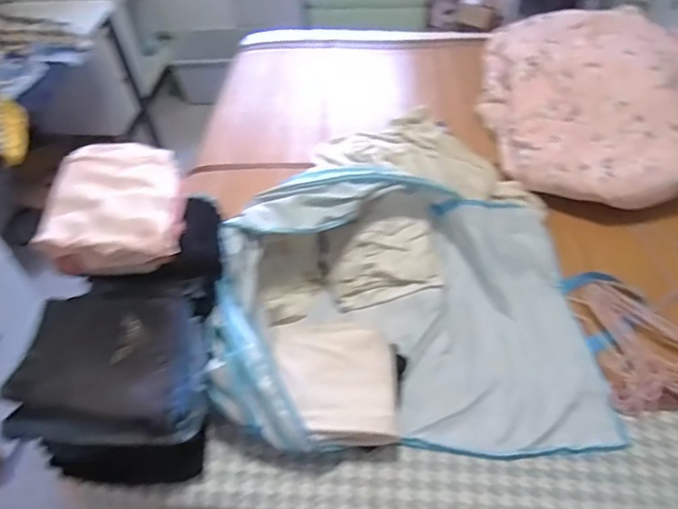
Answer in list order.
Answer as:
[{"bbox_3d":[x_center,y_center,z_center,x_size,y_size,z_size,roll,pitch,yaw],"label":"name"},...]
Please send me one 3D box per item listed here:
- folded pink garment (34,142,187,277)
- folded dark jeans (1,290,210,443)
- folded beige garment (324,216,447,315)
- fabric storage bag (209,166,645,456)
[{"bbox_3d":[-0.416,-0.104,1.012,0.222,0.115,0.276,-5,49,0],"label":"folded pink garment"},{"bbox_3d":[-0.393,0.195,0.944,0.283,0.125,0.254,-2,49,3],"label":"folded dark jeans"},{"bbox_3d":[0.107,0.014,1.251,0.258,0.092,0.174,-15,50,-8],"label":"folded beige garment"},{"bbox_3d":[0.197,0.080,1.109,0.863,0.211,0.599,-3,49,2],"label":"fabric storage bag"}]

